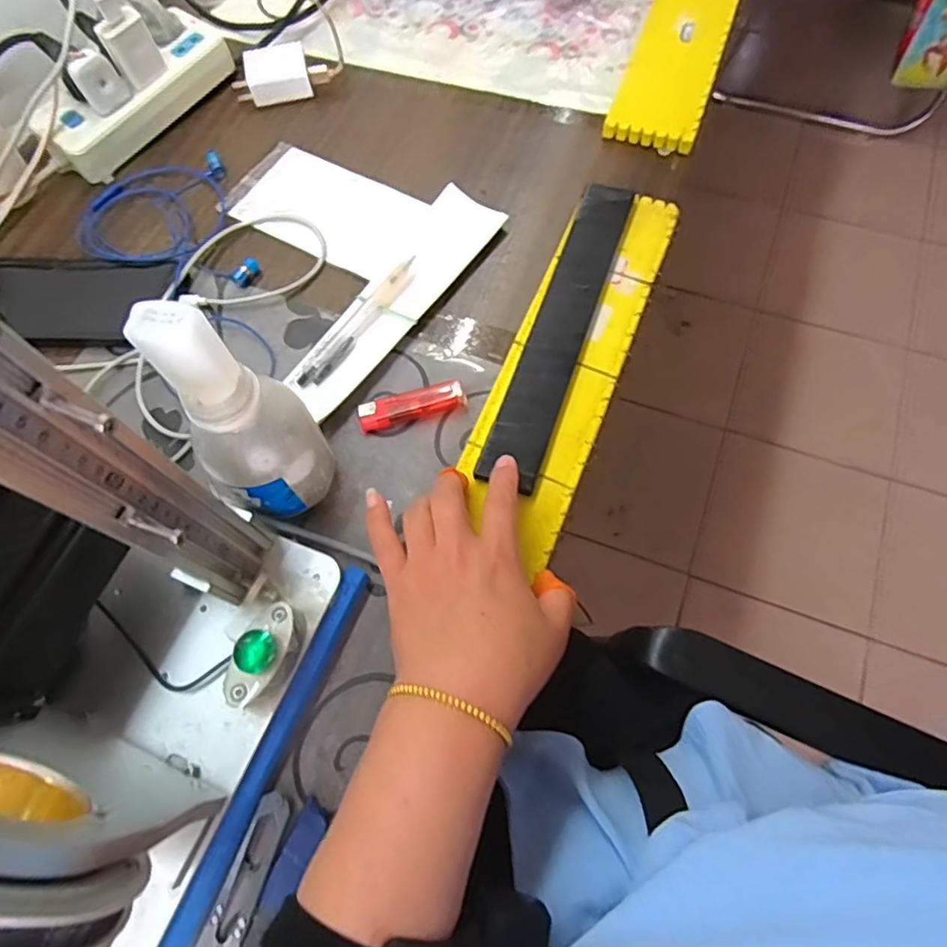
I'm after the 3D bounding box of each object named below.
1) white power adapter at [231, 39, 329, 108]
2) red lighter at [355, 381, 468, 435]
[{"bbox_3d":[-0.190,-0.387,0.577,0.085,0.034,0.042,-14,67,-3],"label":"white power adapter"},{"bbox_3d":[-0.046,-0.051,0.436,0.078,0.013,0.024,-18,68,-5],"label":"red lighter"}]

